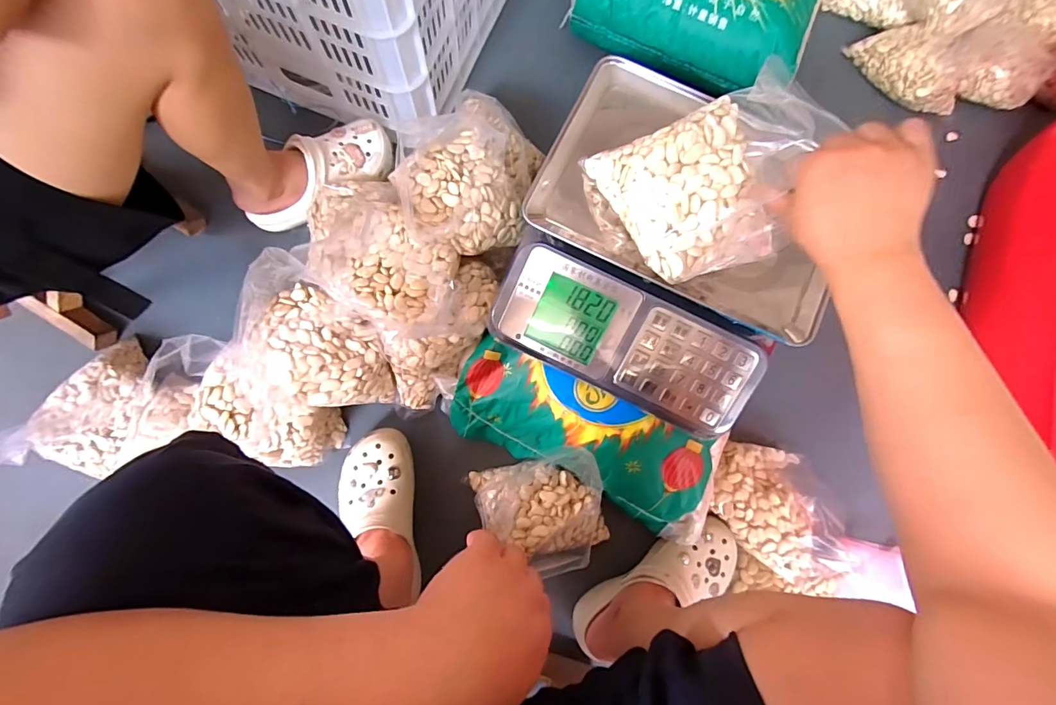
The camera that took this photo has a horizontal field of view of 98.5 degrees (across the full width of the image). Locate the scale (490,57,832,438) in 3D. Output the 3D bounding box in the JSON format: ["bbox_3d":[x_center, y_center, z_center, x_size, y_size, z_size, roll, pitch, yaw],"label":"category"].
[{"bbox_3d":[0.160,-0.119,0.531,0.334,0.095,0.341,26,81,1],"label":"scale"}]

